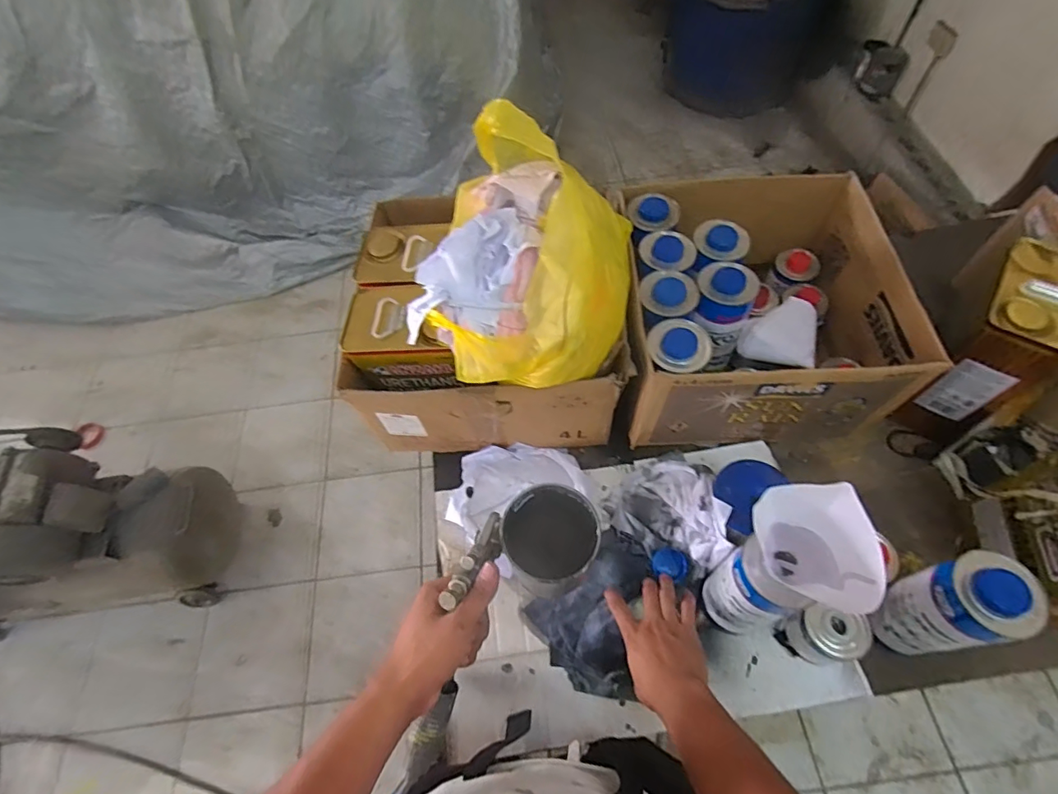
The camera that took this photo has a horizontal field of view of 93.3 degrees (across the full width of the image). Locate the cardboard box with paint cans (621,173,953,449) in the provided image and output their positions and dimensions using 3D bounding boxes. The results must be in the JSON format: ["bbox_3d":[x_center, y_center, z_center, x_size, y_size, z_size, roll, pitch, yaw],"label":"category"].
[{"bbox_3d":[0.336,-0.144,0.790,0.381,0.199,0.381,-2,61,3],"label":"cardboard box with paint cans"}]

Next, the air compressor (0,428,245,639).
[{"bbox_3d":[-1.123,0.286,1.123,0.784,0.537,0.326,8,61,-8],"label":"air compressor"}]

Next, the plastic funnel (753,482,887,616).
[{"bbox_3d":[0.275,0.150,0.487,0.087,0.076,0.116,-10,60,-2],"label":"plastic funnel"}]

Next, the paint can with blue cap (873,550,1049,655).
[{"bbox_3d":[0.476,0.239,0.571,0.083,0.174,0.085,-12,61,-3],"label":"paint can with blue cap"}]

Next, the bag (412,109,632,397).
[{"bbox_3d":[0.004,-0.186,0.584,0.223,0.211,0.332,15,63,12],"label":"bag"}]

